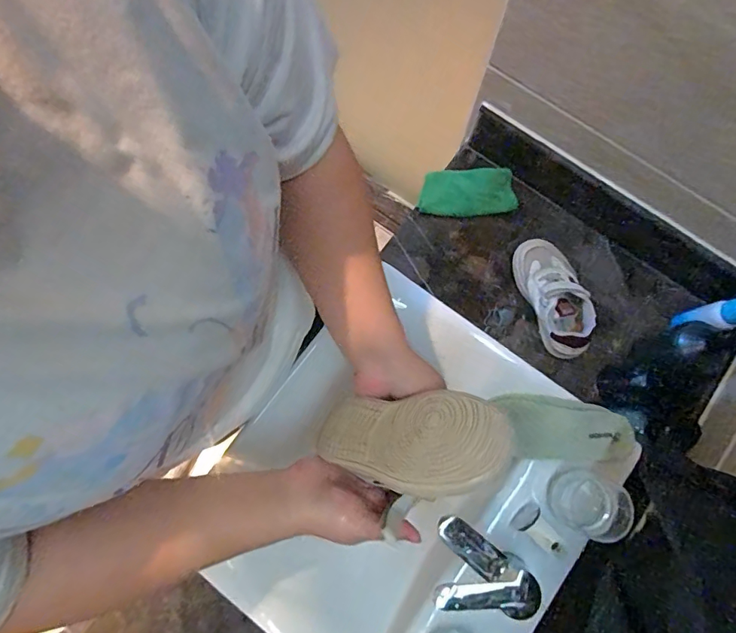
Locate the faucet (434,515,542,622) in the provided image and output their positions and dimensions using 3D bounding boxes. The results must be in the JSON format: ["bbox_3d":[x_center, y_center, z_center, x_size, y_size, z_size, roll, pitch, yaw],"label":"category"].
[{"bbox_3d":[0.131,0.278,0.520,0.115,0.119,0.075,13,78,4],"label":"faucet"}]

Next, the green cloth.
[{"bbox_3d":[0.171,-0.215,0.802,0.164,0.014,0.073,-3,106,0],"label":"green cloth"}]

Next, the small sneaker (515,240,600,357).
[{"bbox_3d":[0.297,-0.031,0.745,0.088,0.070,0.199,-15,78,-2],"label":"small sneaker"}]

